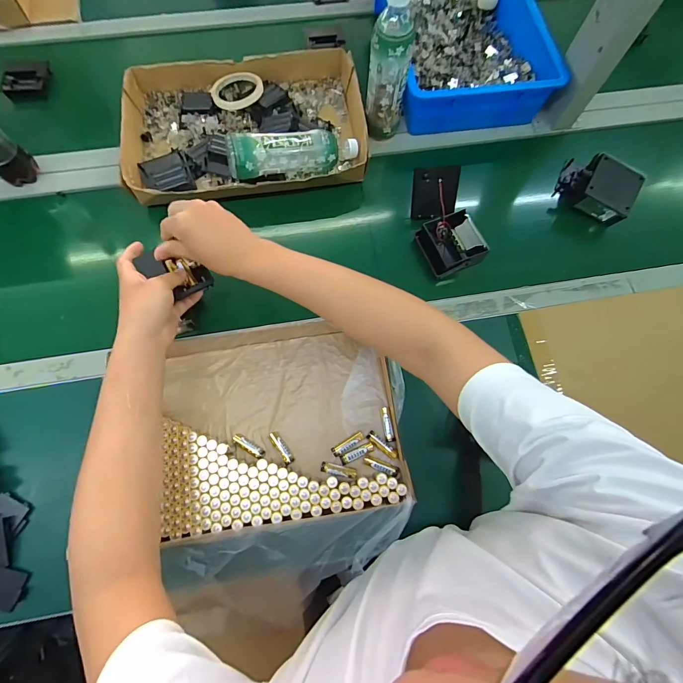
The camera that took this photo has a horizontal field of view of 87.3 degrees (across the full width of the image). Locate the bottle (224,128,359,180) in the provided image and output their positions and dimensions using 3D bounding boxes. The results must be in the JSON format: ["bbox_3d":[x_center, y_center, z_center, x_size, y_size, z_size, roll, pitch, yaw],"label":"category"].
[{"bbox_3d":[-0.075,-0.314,0.591,0.218,0.059,0.060,-16,74,-21],"label":"bottle"}]

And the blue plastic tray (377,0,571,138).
[{"bbox_3d":[0.226,-0.603,0.693,0.280,0.085,0.422,-5,74,-3],"label":"blue plastic tray"}]

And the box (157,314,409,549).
[{"bbox_3d":[-0.089,0.106,0.498,0.334,0.058,0.259,-7,74,-4],"label":"box"}]

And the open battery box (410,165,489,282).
[{"bbox_3d":[0.169,-0.197,0.587,0.088,0.060,0.166,-16,74,-6],"label":"open battery box"}]

